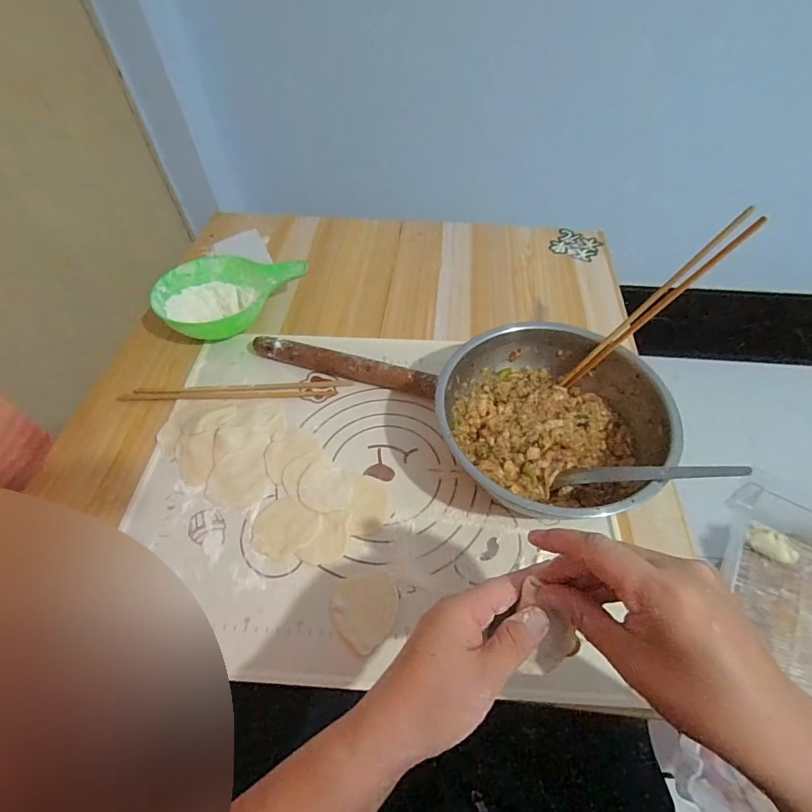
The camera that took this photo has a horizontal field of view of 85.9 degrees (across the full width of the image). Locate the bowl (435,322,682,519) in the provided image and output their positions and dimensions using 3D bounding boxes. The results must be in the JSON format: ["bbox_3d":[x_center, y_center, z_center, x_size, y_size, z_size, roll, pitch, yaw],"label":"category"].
[{"bbox_3d":[0.146,0.019,0.463,0.220,0.087,0.213,0,53,0],"label":"bowl"}]

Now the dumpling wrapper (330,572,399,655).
[{"bbox_3d":[-0.036,0.185,0.394,0.059,0.004,0.063,-10,54,-7],"label":"dumpling wrapper"}]

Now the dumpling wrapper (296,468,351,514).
[{"bbox_3d":[-0.086,0.088,0.460,0.055,0.004,0.049,3,53,2],"label":"dumpling wrapper"}]

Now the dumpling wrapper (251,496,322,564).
[{"bbox_3d":[-0.123,0.121,0.438,0.060,0.004,0.061,0,53,0],"label":"dumpling wrapper"}]

